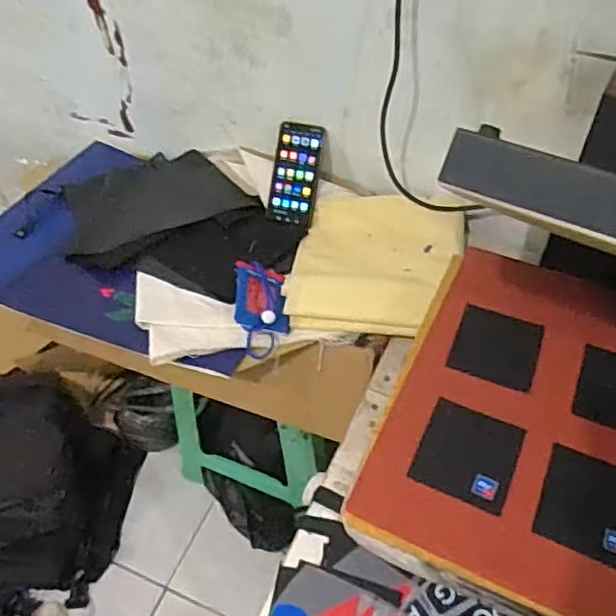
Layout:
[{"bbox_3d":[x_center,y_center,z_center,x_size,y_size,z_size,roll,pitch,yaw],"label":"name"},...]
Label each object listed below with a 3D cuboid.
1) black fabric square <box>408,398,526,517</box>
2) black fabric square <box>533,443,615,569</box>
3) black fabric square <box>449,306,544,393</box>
[{"bbox_3d":[0.154,0.139,0.610,0.088,0.004,0.094,19,53,18],"label":"black fabric square"},{"bbox_3d":[0.258,0.179,0.577,0.089,0.004,0.094,17,55,19],"label":"black fabric square"},{"bbox_3d":[0.205,0.042,0.693,0.088,0.006,0.092,16,53,16],"label":"black fabric square"}]

